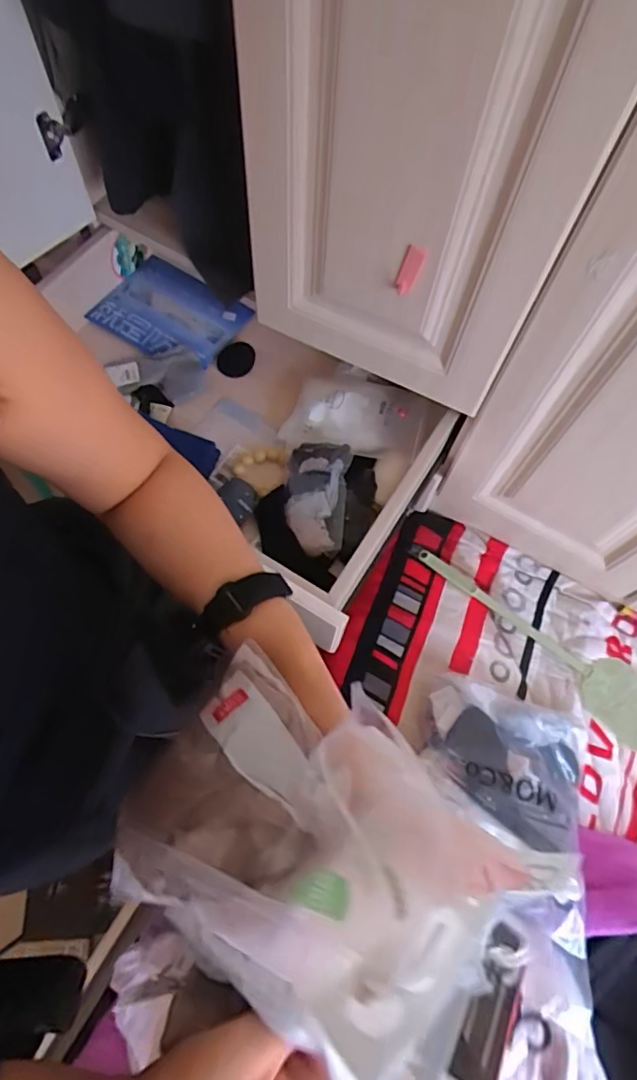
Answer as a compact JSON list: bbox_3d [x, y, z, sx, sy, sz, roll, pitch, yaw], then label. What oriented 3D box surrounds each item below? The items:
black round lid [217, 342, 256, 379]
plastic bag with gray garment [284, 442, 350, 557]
[{"bbox_3d":[-0.146,-0.318,0.966,0.064,0.017,0.068,1,67,-3],"label":"black round lid"},{"bbox_3d":[-0.004,-0.069,0.818,0.092,0.042,0.181,7,67,-1],"label":"plastic bag with gray garment"}]

